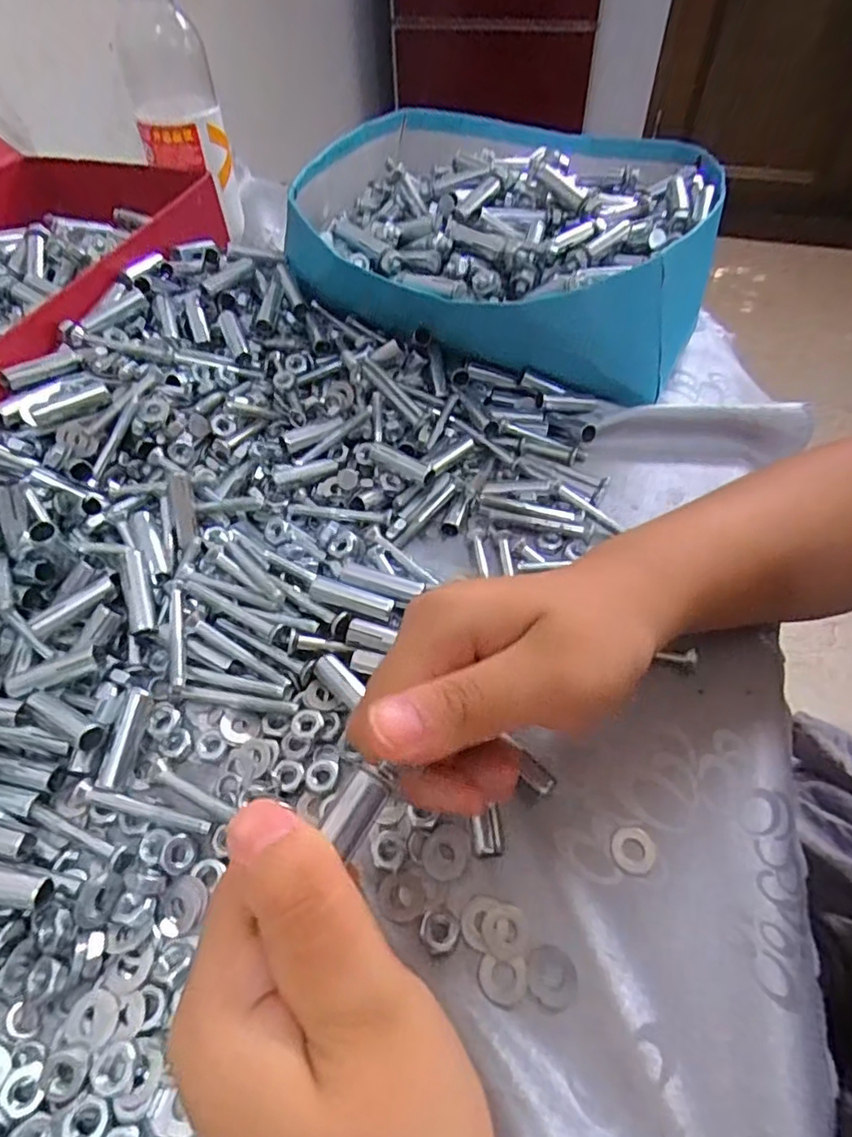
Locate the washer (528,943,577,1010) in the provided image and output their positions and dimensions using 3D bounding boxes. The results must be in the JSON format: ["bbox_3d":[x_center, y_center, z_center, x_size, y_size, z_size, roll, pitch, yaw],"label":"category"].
[{"bbox_3d":[0.043,0.138,0.206,0.016,0.004,0.017,10,53,8],"label":"washer"}]

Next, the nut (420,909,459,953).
[{"bbox_3d":[0.005,0.127,0.214,0.014,0.004,0.012,27,57,20],"label":"nut"}]

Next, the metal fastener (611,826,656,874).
[{"bbox_3d":[0.080,0.107,0.232,0.016,0.004,0.017,0,52,1],"label":"metal fastener"}]

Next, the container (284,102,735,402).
[{"bbox_3d":[0.063,-0.251,0.445,0.275,0.081,0.292,0,52,1],"label":"container"}]

